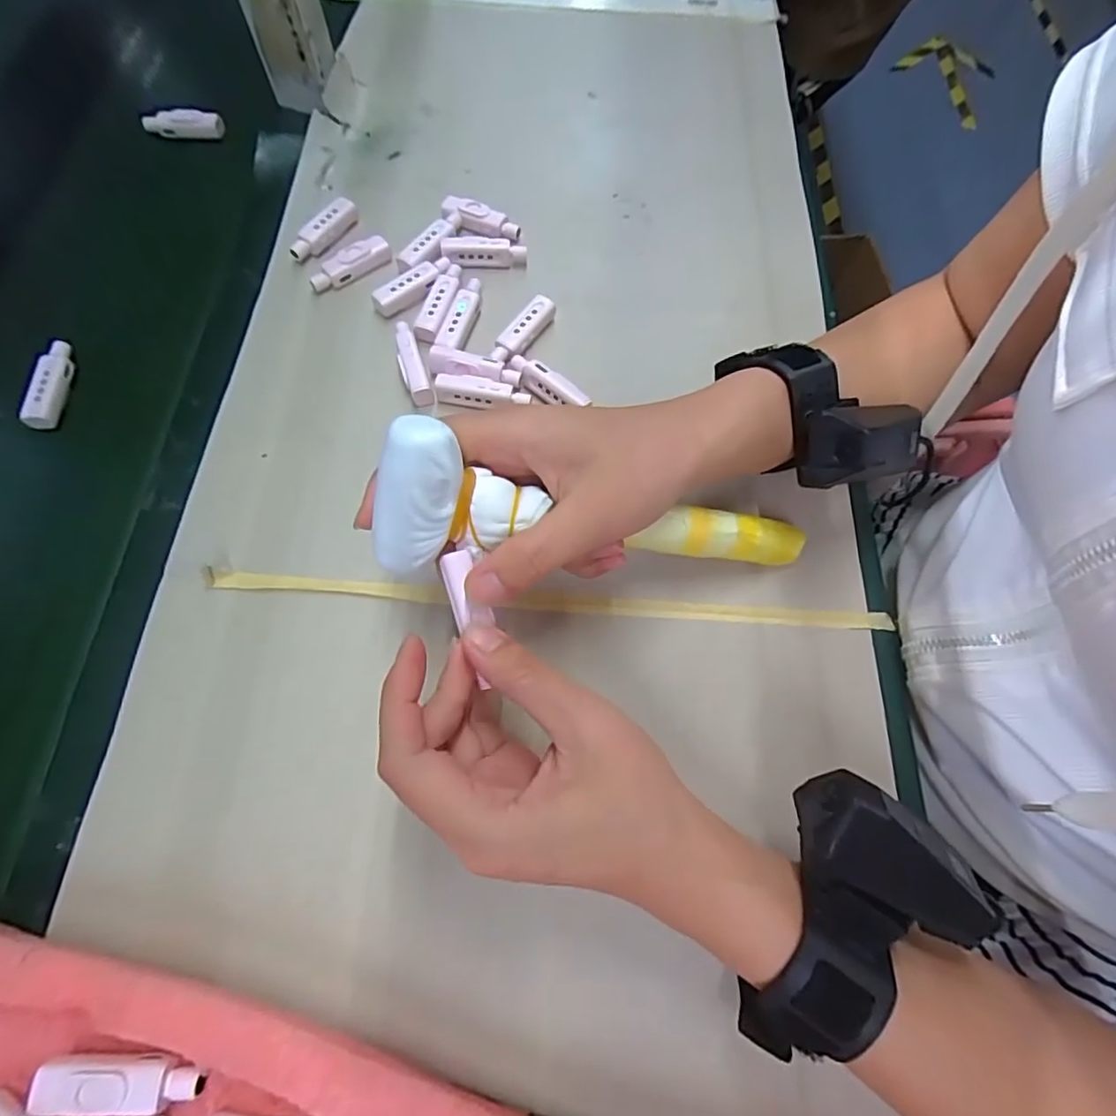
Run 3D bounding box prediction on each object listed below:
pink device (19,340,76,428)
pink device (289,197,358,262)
[{"bbox_3d":[-0.307,-0.105,0.349,0.016,0.010,0.059,-5,66,-5],"label":"pink device"},{"bbox_3d":[-0.160,-0.221,0.393,0.017,0.014,0.055,30,68,10],"label":"pink device"}]

